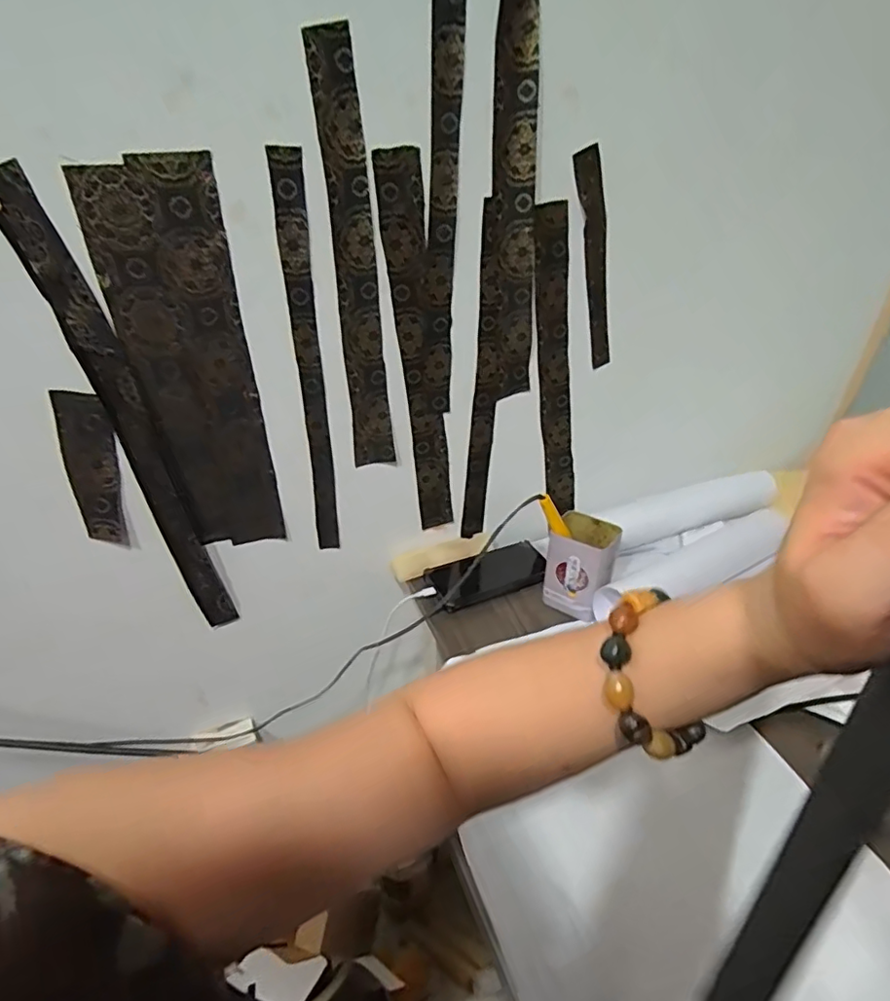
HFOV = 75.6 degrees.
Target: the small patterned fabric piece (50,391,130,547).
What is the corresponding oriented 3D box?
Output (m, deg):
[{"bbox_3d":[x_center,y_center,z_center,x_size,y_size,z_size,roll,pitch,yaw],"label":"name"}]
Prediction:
[{"bbox_3d":[-0.368,-0.027,0.600,0.049,0.174,0.010,0,32,-19],"label":"small patterned fabric piece"}]

